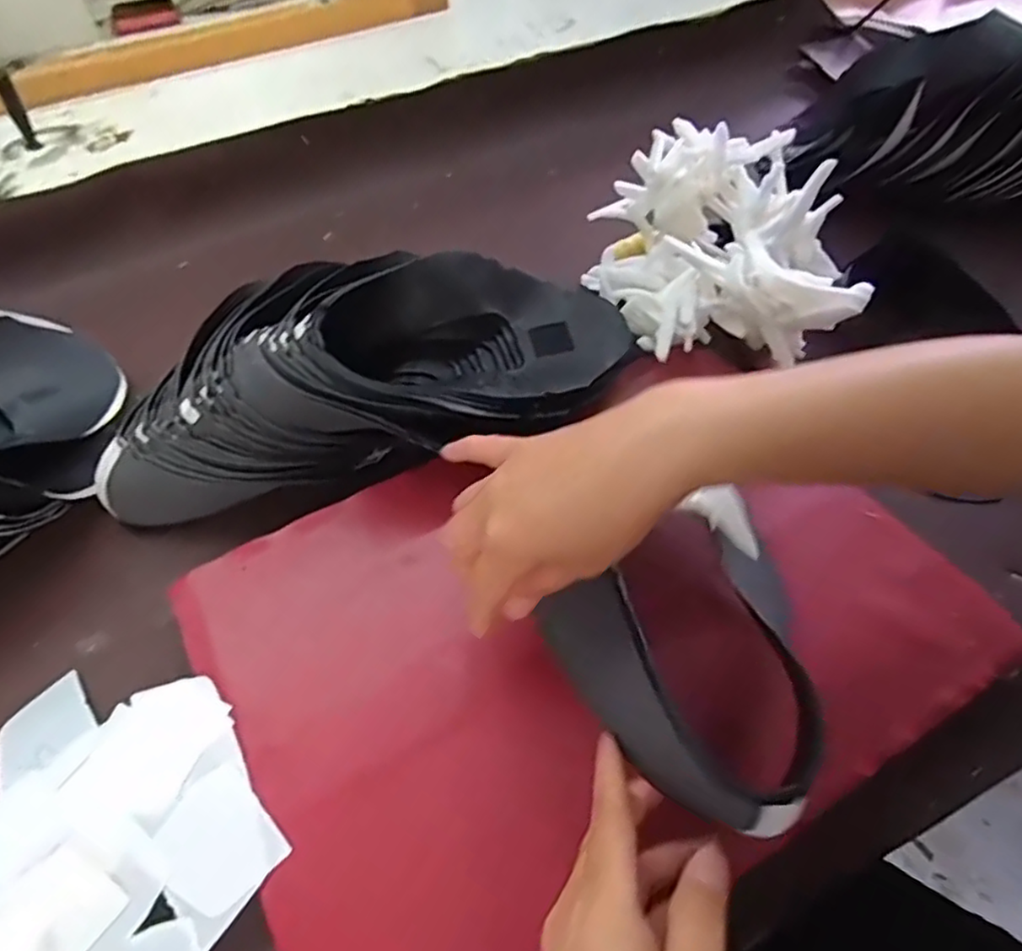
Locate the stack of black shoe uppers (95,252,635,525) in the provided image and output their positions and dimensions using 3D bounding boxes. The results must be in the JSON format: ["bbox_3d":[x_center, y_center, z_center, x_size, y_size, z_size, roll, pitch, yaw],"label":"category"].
[{"bbox_3d":[-0.096,-0.081,0.468,0.367,0.091,0.160,-8,54,-4],"label":"stack of black shoe uppers"}]

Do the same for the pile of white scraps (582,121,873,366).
[{"bbox_3d":[0.166,-0.188,0.517,0.179,0.101,0.187,12,55,10],"label":"pile of white scraps"}]

